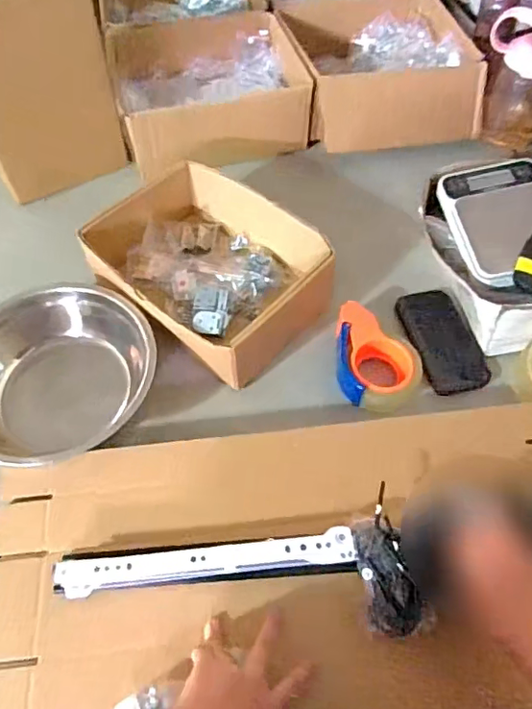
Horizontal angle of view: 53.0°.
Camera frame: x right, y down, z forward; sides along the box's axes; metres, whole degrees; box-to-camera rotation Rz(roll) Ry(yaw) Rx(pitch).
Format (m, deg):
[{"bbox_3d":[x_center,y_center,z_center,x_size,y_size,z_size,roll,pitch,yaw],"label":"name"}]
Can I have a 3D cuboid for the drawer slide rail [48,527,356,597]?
[{"bbox_3d":[-0.060,0.213,0.540,0.297,0.015,0.040,-6,69,-3],"label":"drawer slide rail"}]

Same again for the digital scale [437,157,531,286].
[{"bbox_3d":[0.341,-0.193,0.755,0.152,0.036,0.223,-12,57,11],"label":"digital scale"}]

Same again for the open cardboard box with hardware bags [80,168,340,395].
[{"bbox_3d":[-0.075,-0.125,0.765,0.294,0.100,0.241,37,64,21],"label":"open cardboard box with hardware bags"}]

